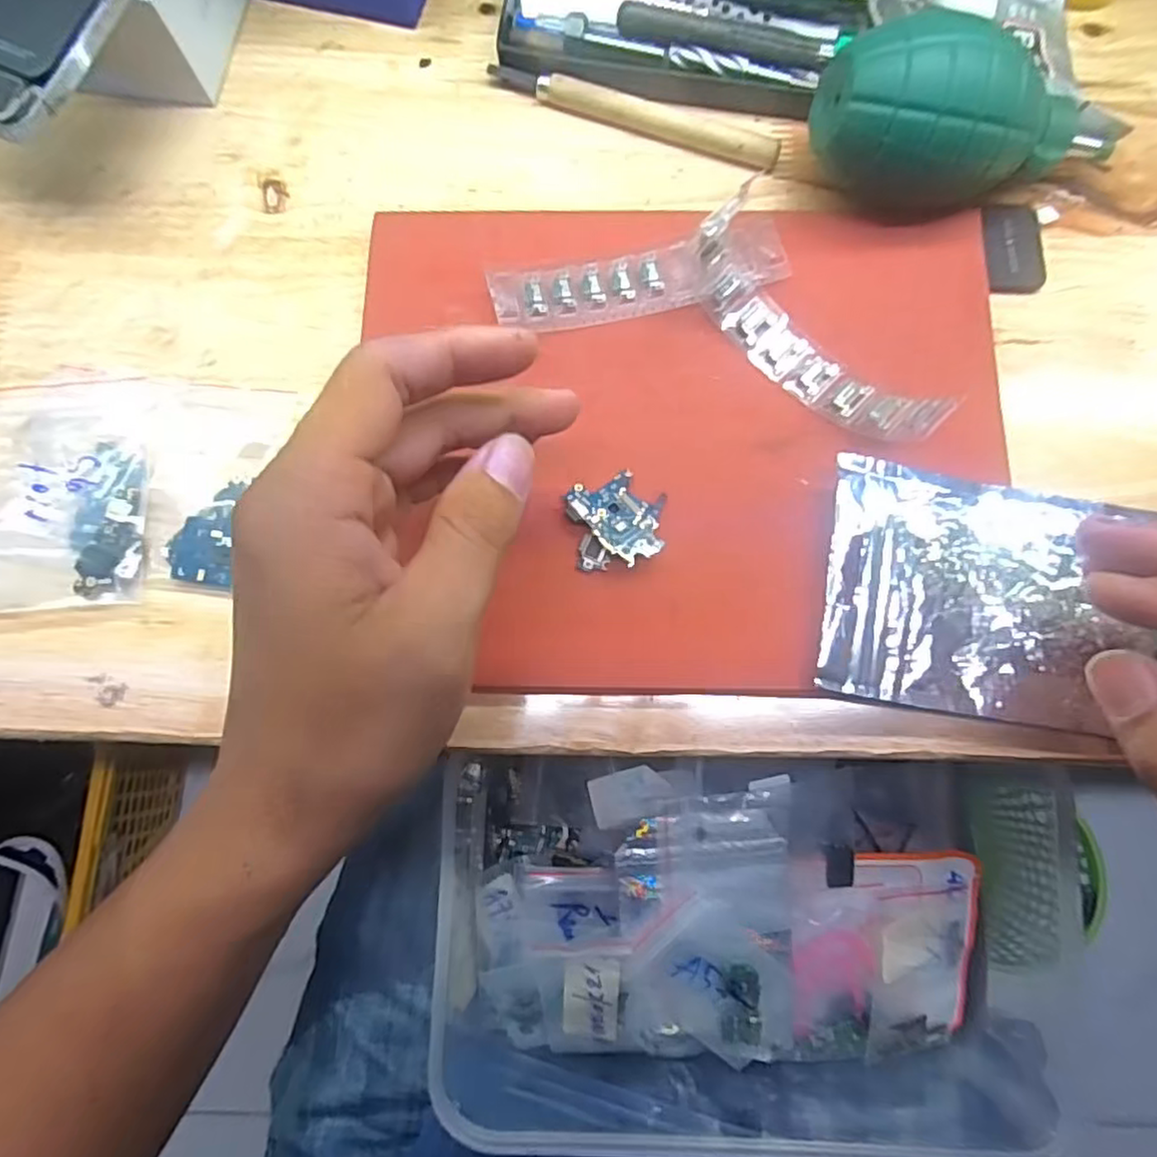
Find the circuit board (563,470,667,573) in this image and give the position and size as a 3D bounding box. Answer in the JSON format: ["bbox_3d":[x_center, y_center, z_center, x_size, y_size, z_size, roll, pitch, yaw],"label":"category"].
[{"bbox_3d":[0.015,-0.022,0.242,0.034,0.010,0.033,-9,77,-2],"label":"circuit board"}]

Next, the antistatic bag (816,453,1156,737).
[{"bbox_3d":[0.149,0.006,0.231,0.126,0.013,0.083,9,77,3],"label":"antistatic bag"}]

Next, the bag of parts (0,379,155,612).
[{"bbox_3d":[-0.195,-0.033,0.251,0.064,0.006,0.086,-5,77,0],"label":"bag of parts"}]

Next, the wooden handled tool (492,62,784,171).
[{"bbox_3d":[0.023,-0.199,0.284,0.129,0.010,0.009,20,78,5],"label":"wooden handled tool"}]

